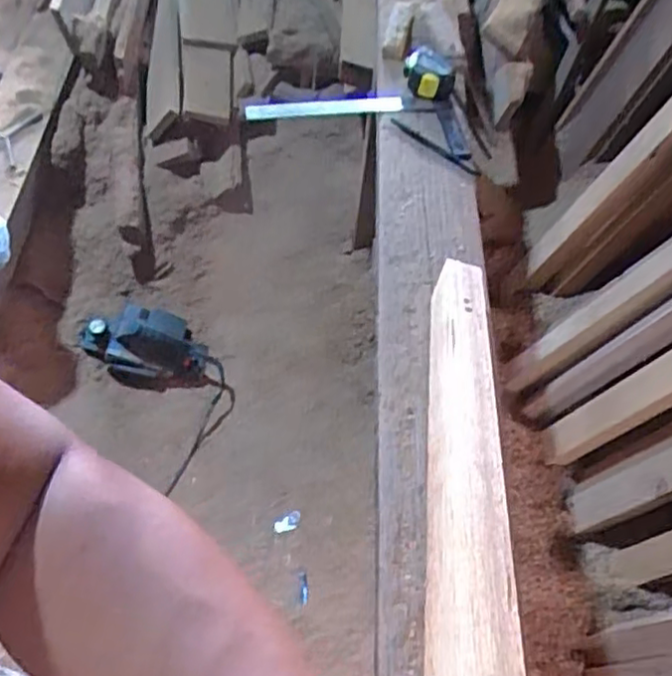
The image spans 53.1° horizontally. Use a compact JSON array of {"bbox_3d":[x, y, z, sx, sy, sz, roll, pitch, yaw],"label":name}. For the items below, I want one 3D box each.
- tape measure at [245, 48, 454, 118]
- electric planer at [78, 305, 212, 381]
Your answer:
[{"bbox_3d":[0.015,-0.338,0.919,0.290,0.081,0.050,-6,59,7],"label":"tape measure"},{"bbox_3d":[-0.427,0.002,1.530,0.271,0.114,0.163,17,59,6],"label":"electric planer"}]

